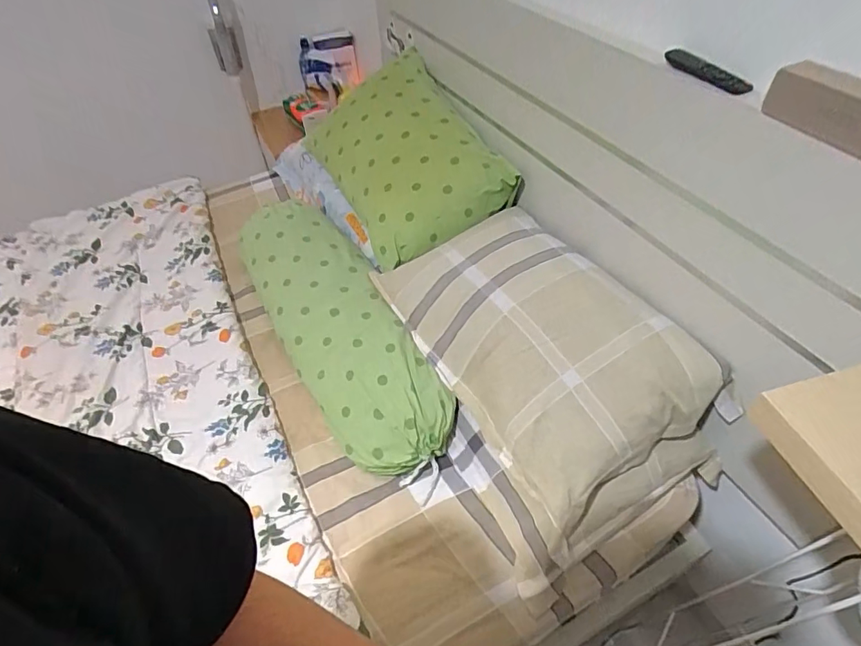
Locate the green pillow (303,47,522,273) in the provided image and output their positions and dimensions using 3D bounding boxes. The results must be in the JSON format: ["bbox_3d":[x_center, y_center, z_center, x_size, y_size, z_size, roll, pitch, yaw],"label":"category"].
[{"bbox_3d":[-0.075,-0.417,1.210,0.314,0.268,0.512,-20,49,-14],"label":"green pillow"}]

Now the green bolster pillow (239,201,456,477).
[{"bbox_3d":[-0.223,-0.015,1.101,0.237,0.130,0.763,-23,50,-17],"label":"green bolster pillow"}]

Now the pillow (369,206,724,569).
[{"bbox_3d":[0.196,0.037,0.935,0.352,0.189,0.618,-24,51,-18],"label":"pillow"}]

